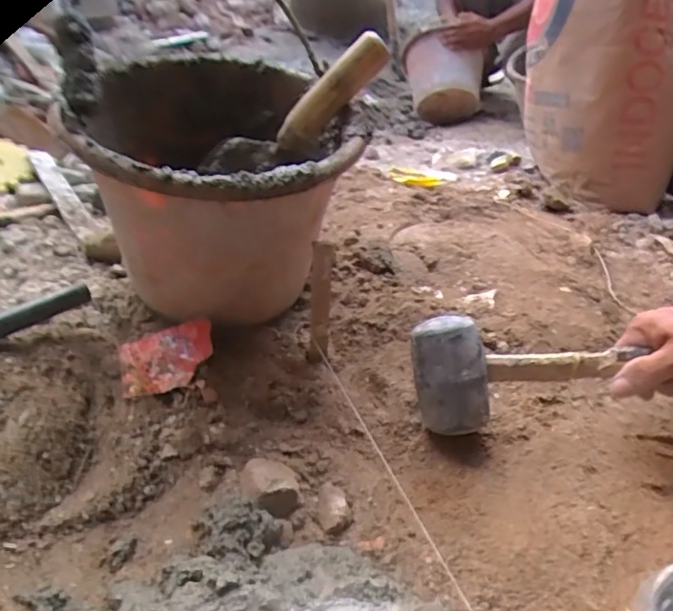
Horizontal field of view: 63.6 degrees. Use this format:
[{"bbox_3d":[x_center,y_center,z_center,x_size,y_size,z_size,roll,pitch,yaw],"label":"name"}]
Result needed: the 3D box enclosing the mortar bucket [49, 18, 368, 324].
[{"bbox_3d":[-0.108,-0.118,0.534,0.227,0.238,0.271,1,34,-6],"label":"mortar bucket"}]

